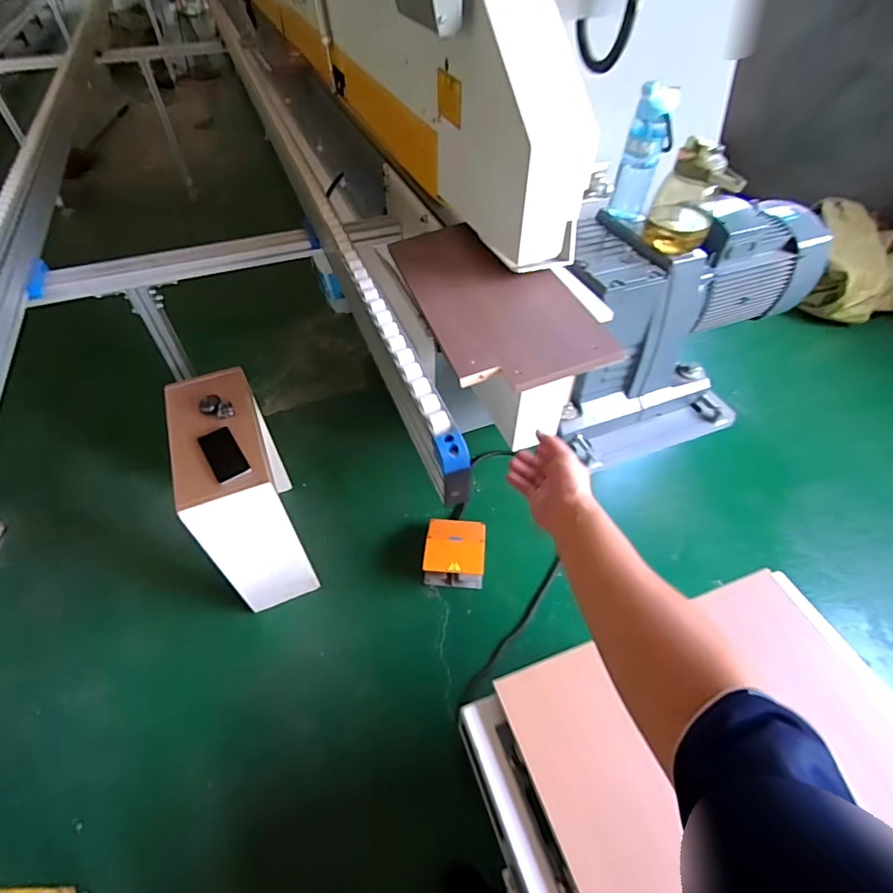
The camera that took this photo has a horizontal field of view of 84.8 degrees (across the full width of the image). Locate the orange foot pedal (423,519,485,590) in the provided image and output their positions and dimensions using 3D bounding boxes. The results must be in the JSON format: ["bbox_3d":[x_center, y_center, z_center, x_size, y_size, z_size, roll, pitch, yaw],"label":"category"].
[{"bbox_3d":[0.027,0.318,1.481,0.179,0.112,0.181,3,50,3],"label":"orange foot pedal"}]

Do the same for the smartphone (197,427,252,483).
[{"bbox_3d":[-0.515,0.017,1.132,0.074,0.012,0.160,-27,55,-22],"label":"smartphone"}]

